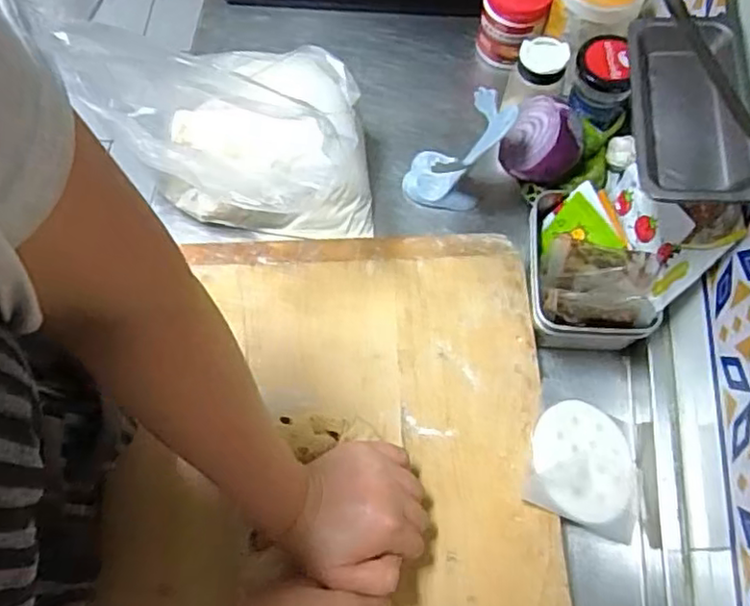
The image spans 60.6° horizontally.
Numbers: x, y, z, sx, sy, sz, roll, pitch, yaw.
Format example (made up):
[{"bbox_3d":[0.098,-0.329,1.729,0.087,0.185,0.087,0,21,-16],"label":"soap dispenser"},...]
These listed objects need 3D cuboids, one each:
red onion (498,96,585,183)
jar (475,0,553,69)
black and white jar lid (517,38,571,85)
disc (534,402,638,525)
[{"bbox_3d":[0.155,-0.148,0.590,0.067,0.047,0.061,0,68,1],"label":"red onion"},{"bbox_3d":[0.149,-0.308,0.697,0.069,0.096,0.063,0,68,1],"label":"jar"},{"bbox_3d":[0.162,-0.234,0.616,0.046,0.025,0.041,21,69,9],"label":"black and white jar lid"},{"bbox_3d":[0.177,0.130,0.537,0.094,0.007,0.101,11,60,-21],"label":"disc"}]

